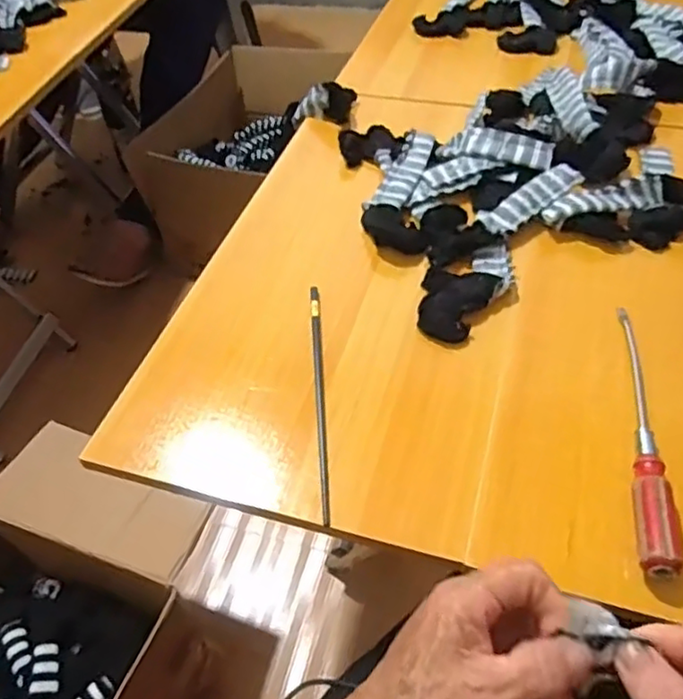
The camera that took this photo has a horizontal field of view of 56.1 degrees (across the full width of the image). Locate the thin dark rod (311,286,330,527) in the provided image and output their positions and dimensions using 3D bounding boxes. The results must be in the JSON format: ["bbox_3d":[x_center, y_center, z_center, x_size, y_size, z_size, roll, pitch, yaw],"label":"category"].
[{"bbox_3d":[-0.019,0.033,0.525,0.007,0.004,0.238,-4,48,0],"label":"thin dark rod"}]

